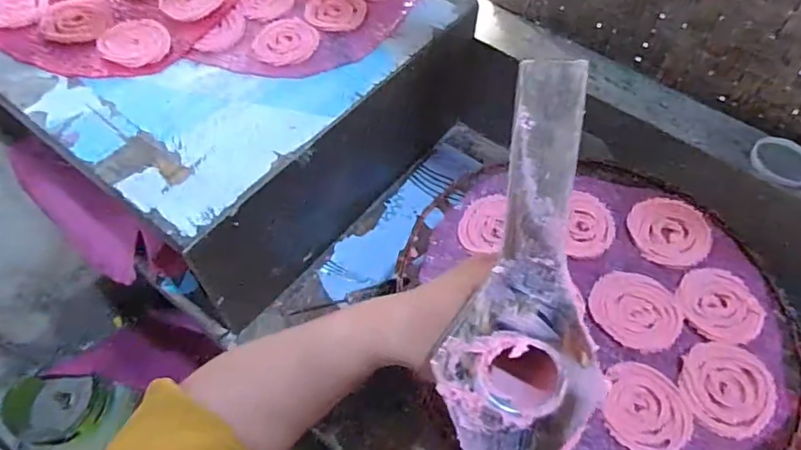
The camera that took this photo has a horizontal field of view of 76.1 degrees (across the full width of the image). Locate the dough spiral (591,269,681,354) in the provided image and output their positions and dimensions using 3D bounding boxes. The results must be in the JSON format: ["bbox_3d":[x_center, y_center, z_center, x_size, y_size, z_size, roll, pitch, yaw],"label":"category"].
[{"bbox_3d":[0.233,0.083,0.505,0.084,0.004,0.079,1,58,-1],"label":"dough spiral"}]

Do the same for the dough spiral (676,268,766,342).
[{"bbox_3d":[0.318,0.079,0.509,0.081,0.004,0.076,1,58,-1],"label":"dough spiral"}]

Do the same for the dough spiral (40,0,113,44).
[{"bbox_3d":[-0.433,-0.274,0.683,0.085,0.016,0.085,1,58,-1],"label":"dough spiral"}]

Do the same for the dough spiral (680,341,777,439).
[{"bbox_3d":[0.296,0.147,0.463,0.076,0.006,0.086,21,60,11],"label":"dough spiral"}]

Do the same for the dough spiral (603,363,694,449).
[{"bbox_3d":[0.220,0.164,0.455,0.071,0.007,0.077,1,58,-1],"label":"dough spiral"}]

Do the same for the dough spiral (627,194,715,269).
[{"bbox_3d":[0.293,0.005,0.557,0.085,0.004,0.090,1,58,-1],"label":"dough spiral"}]

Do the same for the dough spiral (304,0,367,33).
[{"bbox_3d":[-0.089,-0.294,0.702,0.081,0.011,0.077,10,58,5],"label":"dough spiral"}]

